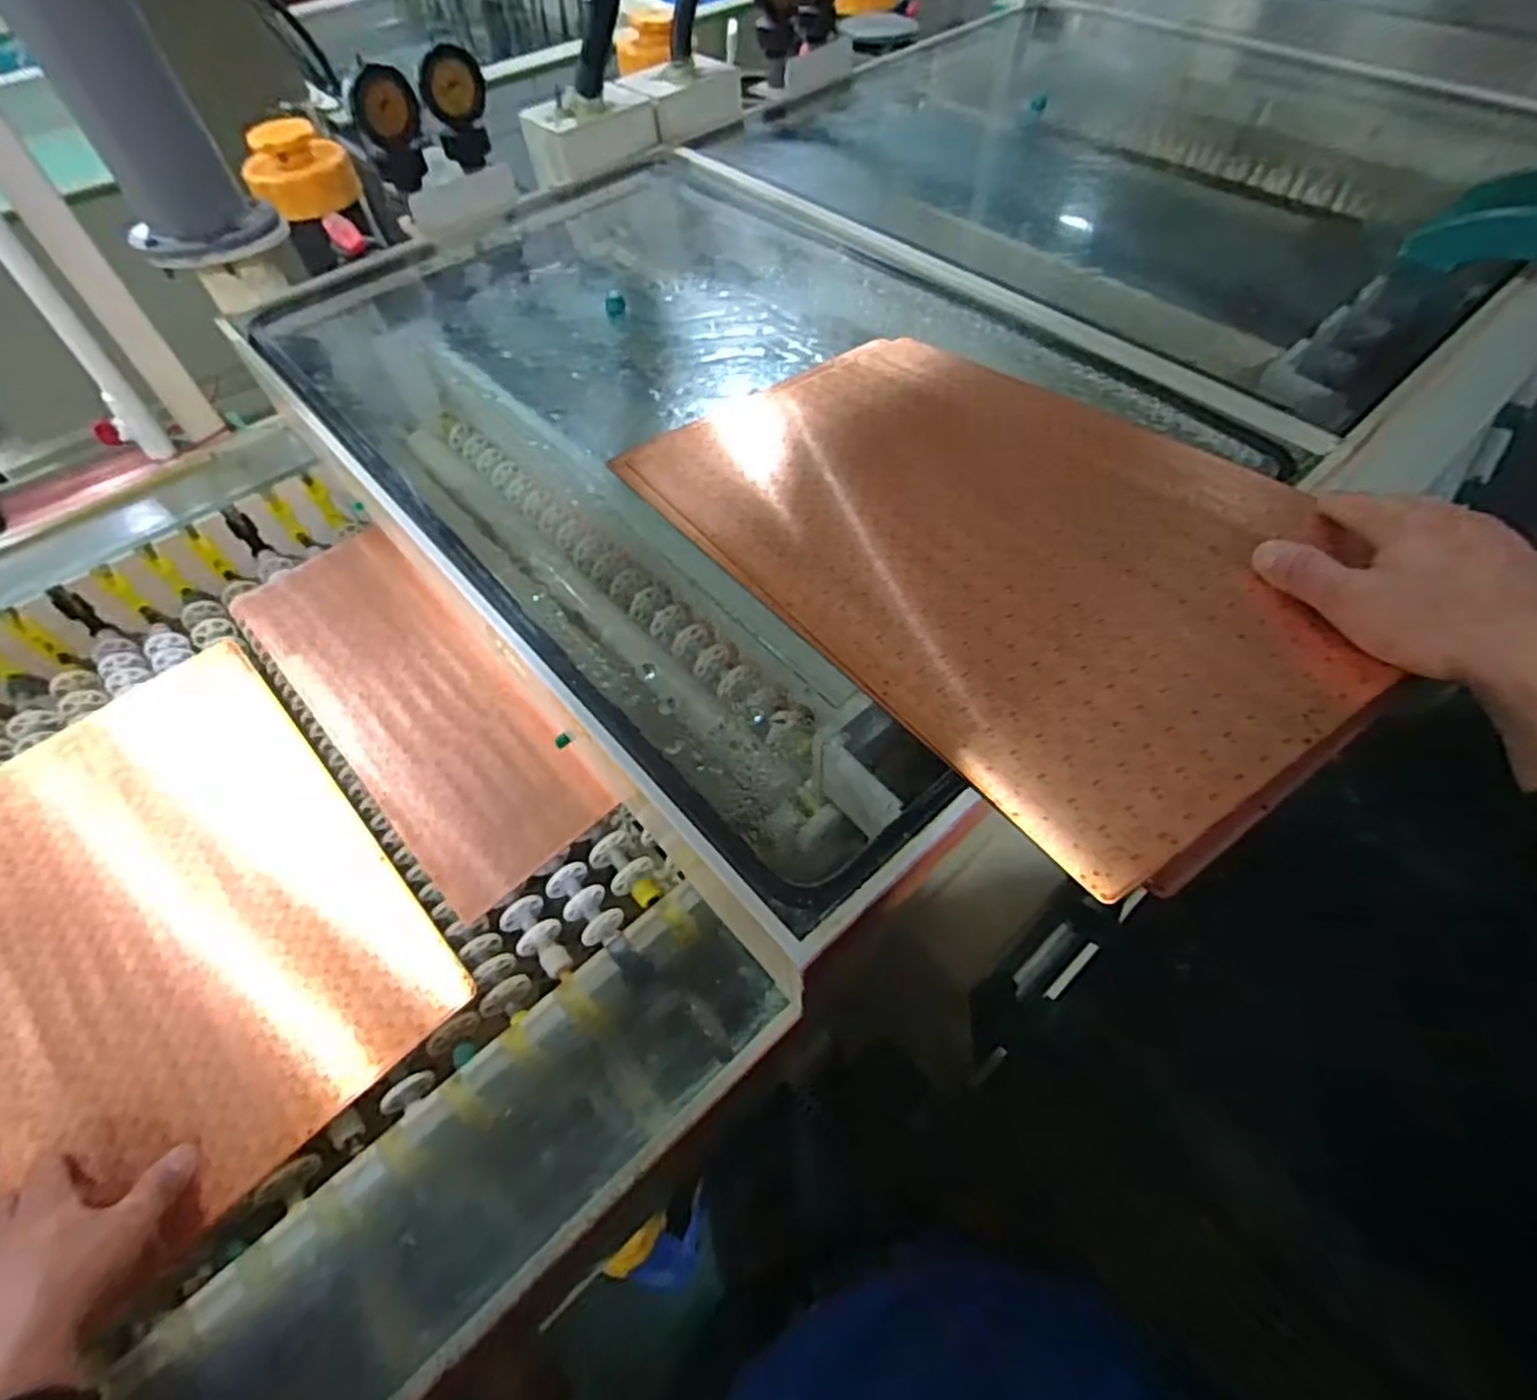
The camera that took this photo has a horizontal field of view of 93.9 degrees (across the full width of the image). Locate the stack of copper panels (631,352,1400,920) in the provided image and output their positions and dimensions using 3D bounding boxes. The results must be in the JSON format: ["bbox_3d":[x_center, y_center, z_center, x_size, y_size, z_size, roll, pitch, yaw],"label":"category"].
[{"bbox_3d":[0.136,-0.131,0.500,0.305,0.008,0.515,-31,50,-15],"label":"stack of copper panels"}]

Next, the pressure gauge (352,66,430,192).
[{"bbox_3d":[-0.441,-0.671,0.845,0.070,0.112,0.030,-24,59,-13],"label":"pressure gauge"}]

